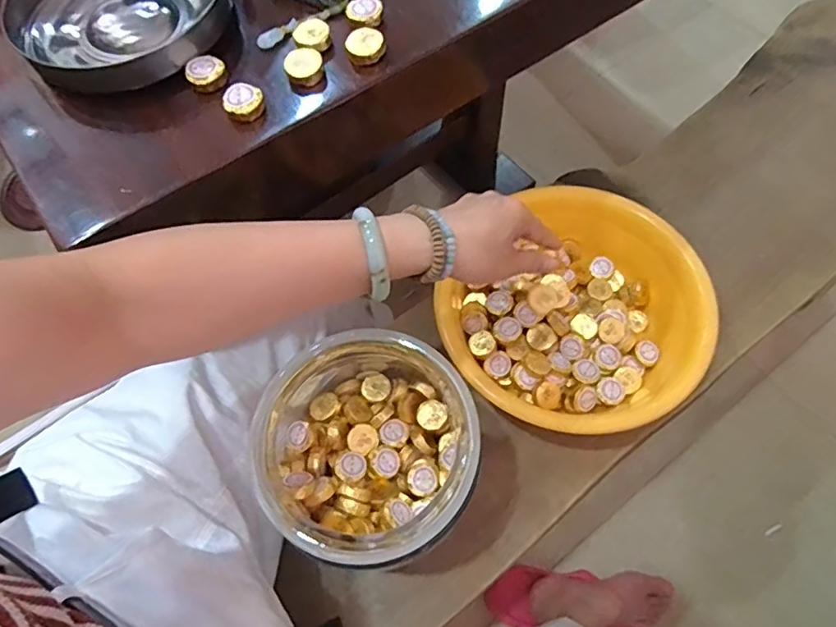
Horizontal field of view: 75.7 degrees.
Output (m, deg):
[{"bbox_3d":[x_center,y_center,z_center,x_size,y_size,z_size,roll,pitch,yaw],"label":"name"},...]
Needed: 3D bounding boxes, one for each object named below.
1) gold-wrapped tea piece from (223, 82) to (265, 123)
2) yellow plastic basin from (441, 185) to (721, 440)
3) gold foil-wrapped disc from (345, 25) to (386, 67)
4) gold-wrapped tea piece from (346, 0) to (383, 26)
[{"bbox_3d":[-0.136,-0.166,0.420,0.030,0.013,0.029,-18,65,-6],"label":"gold-wrapped tea piece"},{"bbox_3d":[0.170,0.007,0.587,0.257,0.091,0.248,-1,65,2],"label":"yellow plastic basin"},{"bbox_3d":[-0.044,-0.221,0.441,0.032,0.012,0.036,-20,65,-6],"label":"gold foil-wrapped disc"},{"bbox_3d":[-0.045,-0.256,0.457,0.030,0.013,0.025,-5,65,1],"label":"gold-wrapped tea piece"}]

